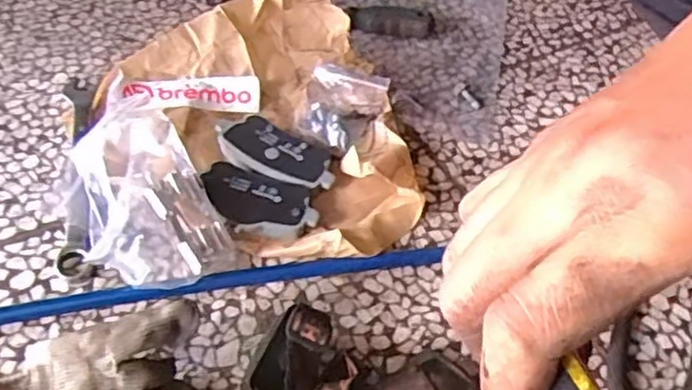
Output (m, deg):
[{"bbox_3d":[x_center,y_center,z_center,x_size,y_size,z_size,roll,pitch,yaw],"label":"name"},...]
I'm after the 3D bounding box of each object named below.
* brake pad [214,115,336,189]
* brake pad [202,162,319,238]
[{"bbox_3d":[-0.058,-0.035,0.561,0.106,0.015,0.050,22,52,13],"label":"brake pad"},{"bbox_3d":[-0.069,0.007,0.524,0.093,0.017,0.050,23,52,13],"label":"brake pad"}]

